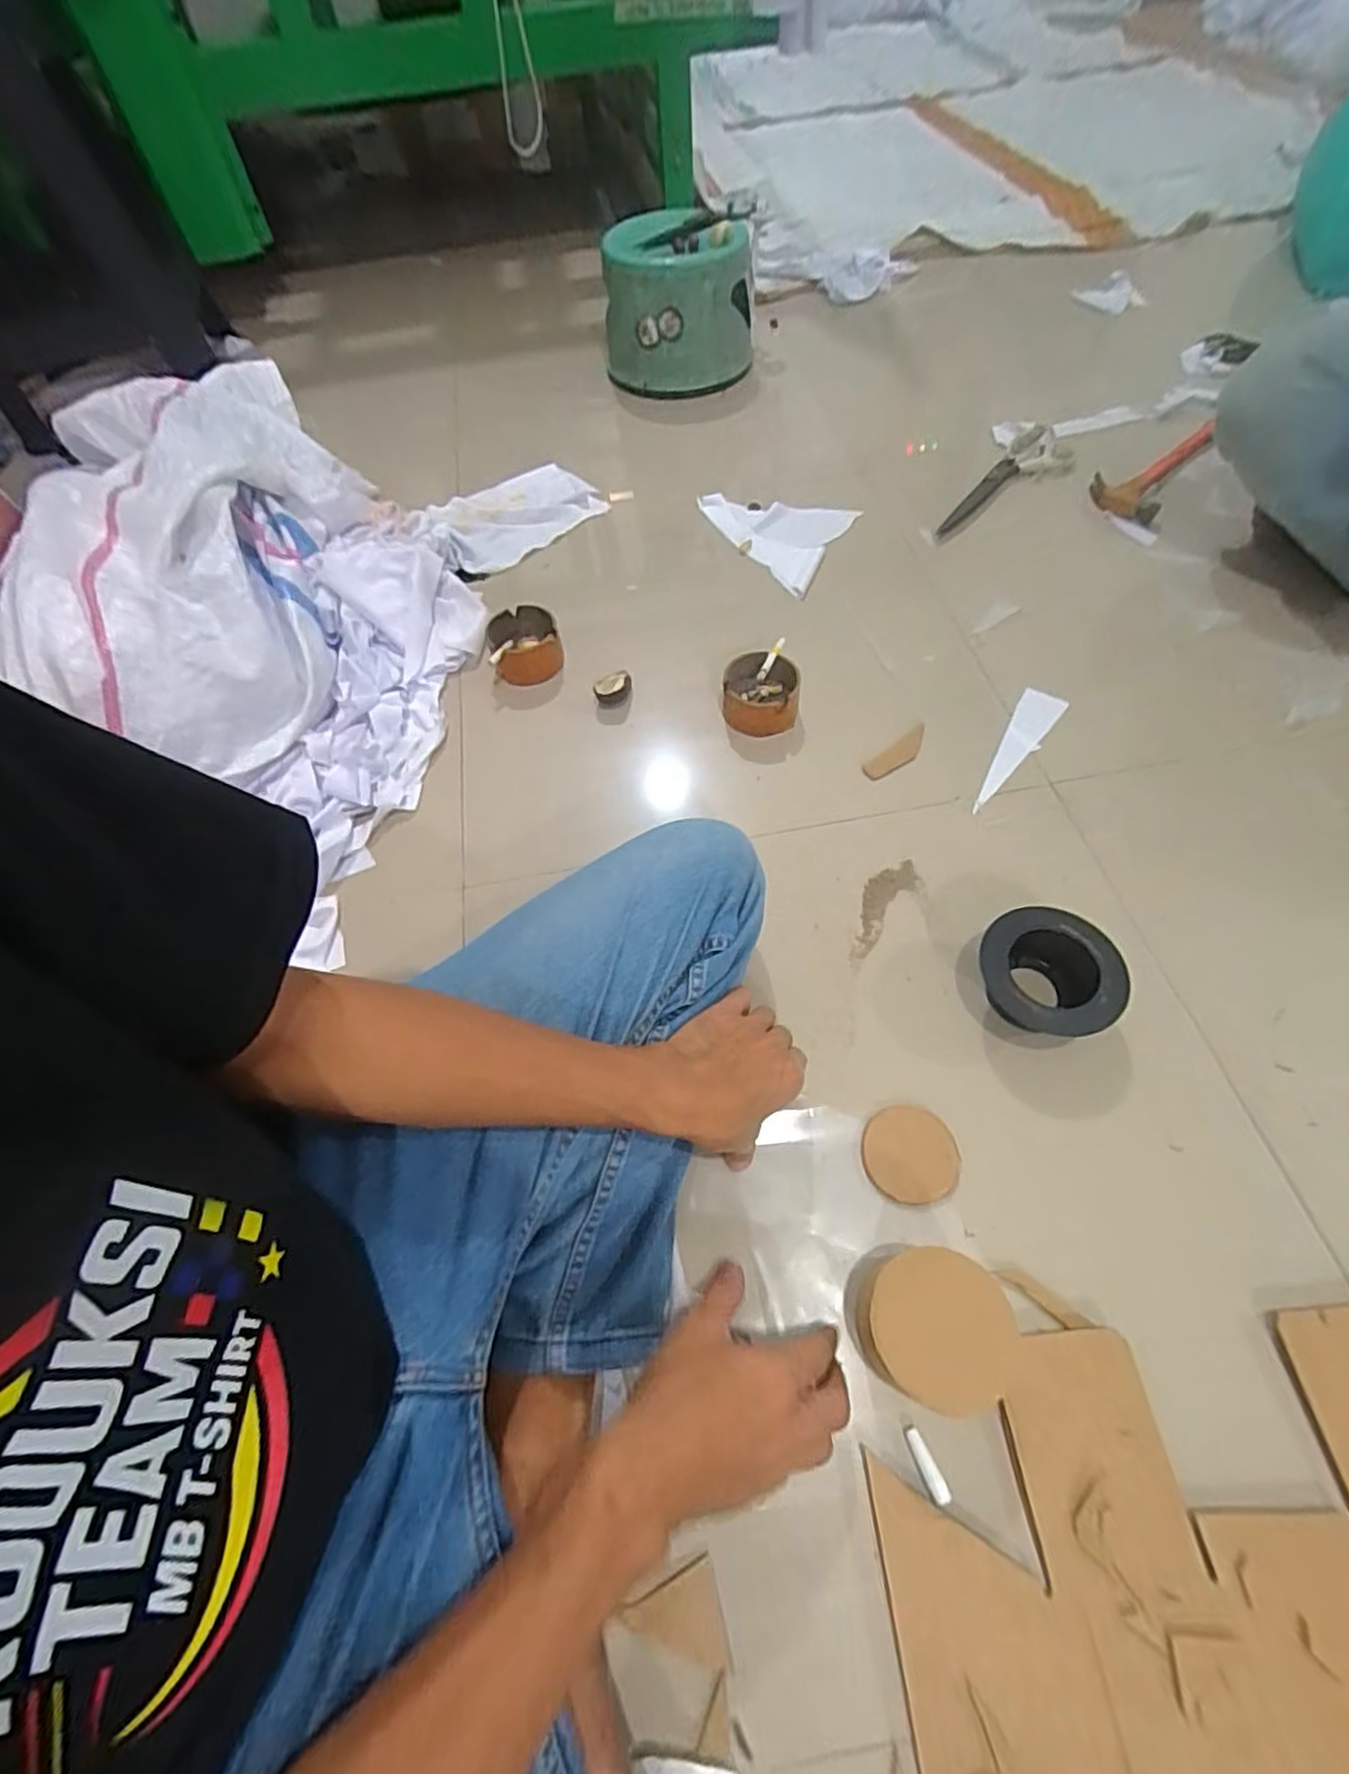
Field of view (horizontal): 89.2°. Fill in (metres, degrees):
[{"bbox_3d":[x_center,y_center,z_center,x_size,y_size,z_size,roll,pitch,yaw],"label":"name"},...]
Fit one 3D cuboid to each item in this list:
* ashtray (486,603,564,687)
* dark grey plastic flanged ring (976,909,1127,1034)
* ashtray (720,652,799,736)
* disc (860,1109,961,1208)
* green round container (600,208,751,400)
[{"bbox_3d":[-0.177,-0.286,0.815,0.086,0.049,0.085,-10,57,-3],"label":"ashtray"},{"bbox_3d":[0.303,0.075,0.558,0.104,0.056,0.103,-2,57,2],"label":"dark grey plastic flanged ring"},{"bbox_3d":[0.093,-0.209,0.743,0.078,0.048,0.078,-2,57,2],"label":"ashtray"},{"bbox_3d":[0.179,0.202,0.518,0.069,0.007,0.066,-2,57,2],"label":"disc"},{"bbox_3d":[0.005,-0.944,1.112,0.235,0.186,0.222,-3,57,1],"label":"green round container"}]

